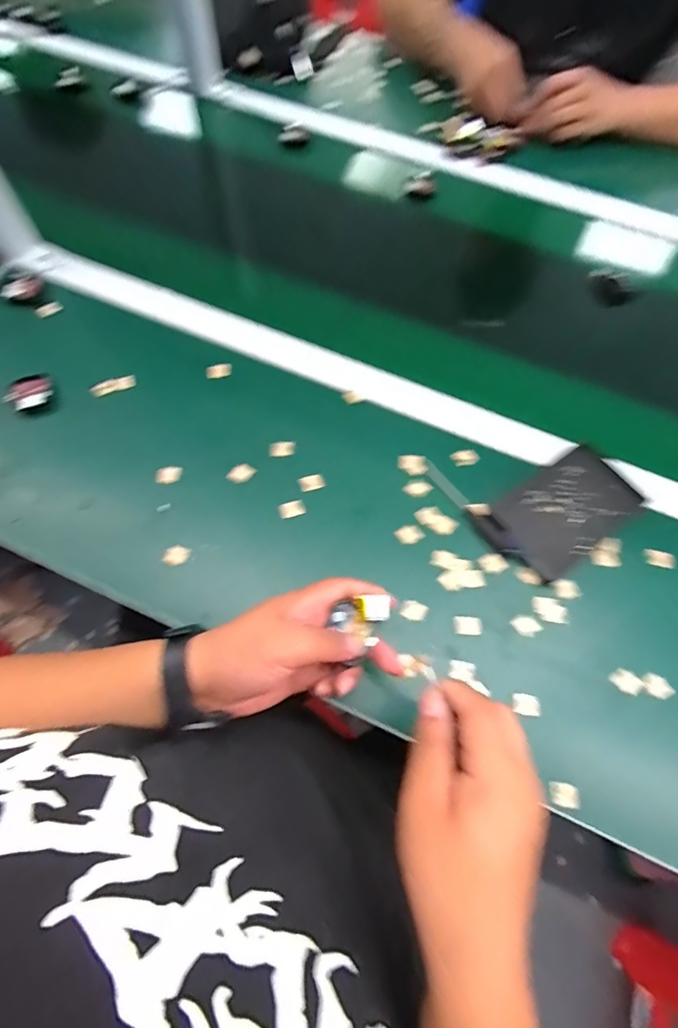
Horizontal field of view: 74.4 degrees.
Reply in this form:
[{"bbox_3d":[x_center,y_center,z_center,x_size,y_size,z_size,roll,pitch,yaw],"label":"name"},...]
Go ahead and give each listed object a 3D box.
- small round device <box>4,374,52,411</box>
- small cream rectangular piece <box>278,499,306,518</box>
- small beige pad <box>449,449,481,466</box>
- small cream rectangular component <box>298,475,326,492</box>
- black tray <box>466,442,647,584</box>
[{"bbox_3d":[-0.332,-0.129,0.480,0.045,0.016,0.038,-16,68,-9],"label":"small round device"},{"bbox_3d":[-0.047,-0.004,0.444,0.025,0.004,0.016,-16,76,-3],"label":"small cream rectangular piece"},{"bbox_3d":[0.133,-0.060,0.472,0.028,0.004,0.016,-5,67,-5],"label":"small beige pad"},{"bbox_3d":[-0.027,-0.032,0.452,0.026,0.004,0.016,-18,68,-10],"label":"small cream rectangular component"},{"bbox_3d":[0.216,0.000,0.436,0.145,0.027,0.087,-30,68,-15],"label":"black tray"}]

